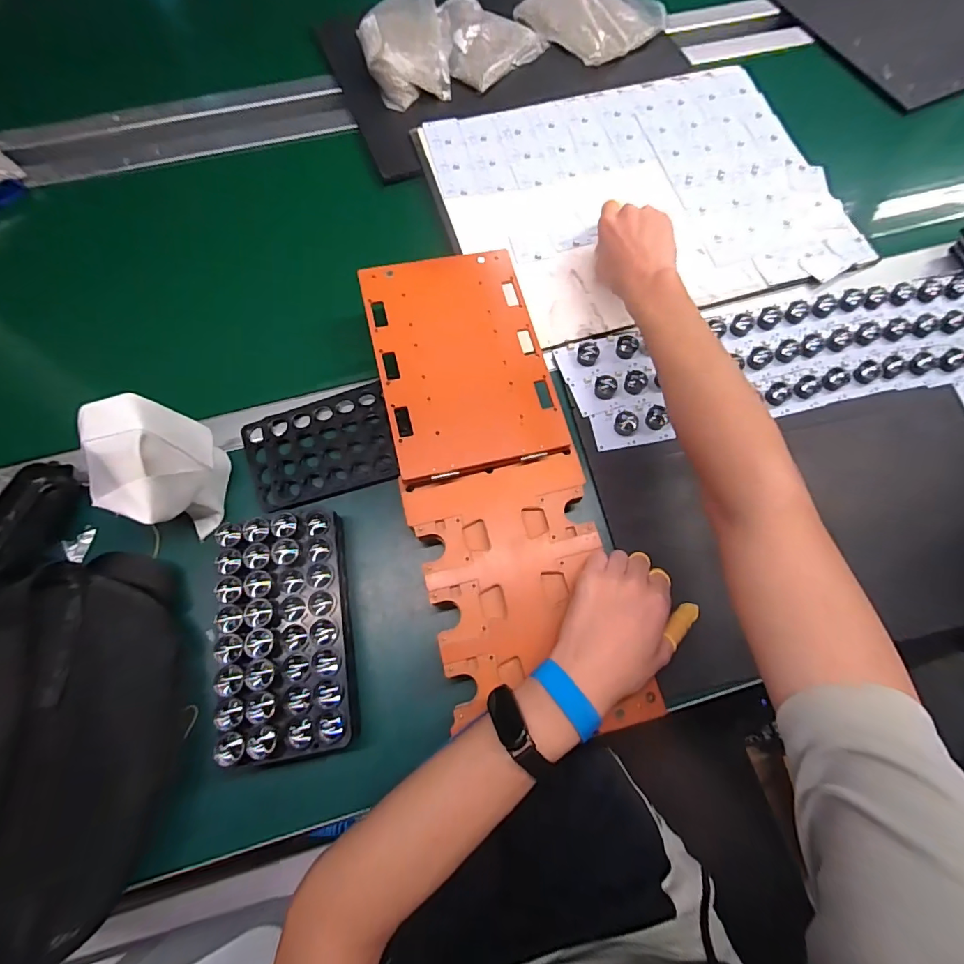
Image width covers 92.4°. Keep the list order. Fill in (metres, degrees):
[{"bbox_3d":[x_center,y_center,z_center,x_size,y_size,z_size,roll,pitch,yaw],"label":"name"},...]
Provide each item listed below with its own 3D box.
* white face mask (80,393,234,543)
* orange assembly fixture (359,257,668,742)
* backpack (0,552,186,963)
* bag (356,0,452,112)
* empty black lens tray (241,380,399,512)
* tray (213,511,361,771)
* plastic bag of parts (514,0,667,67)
[{"bbox_3d":[-0.278,-0.013,0.400,0.065,0.117,0.098,15,71,5],"label":"white face mask"},{"bbox_3d":[0.006,-0.013,0.424,0.160,0.025,0.448,-12,77,-5],"label":"orange assembly fixture"},{"bbox_3d":[-0.357,0.212,0.351,0.224,0.056,0.315,2,70,0],"label":"backpack"},{"bbox_3d":[-0.105,-0.610,0.641,0.118,0.052,0.167,-4,71,-2],"label":"bag"},{"bbox_3d":[-0.164,-0.036,0.474,0.144,0.007,0.107,-17,72,-7],"label":"empty black lens tray"},{"bbox_3d":[-0.164,0.125,0.391,0.101,0.047,0.199,-9,71,-4],"label":"tray"},{"bbox_3d":[0.163,-0.704,0.685,0.182,0.028,0.179,-39,76,-13],"label":"plastic bag of parts"}]

